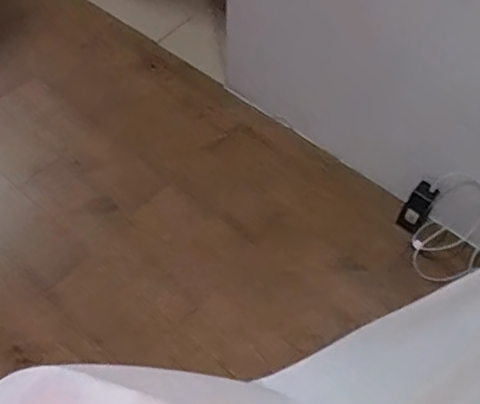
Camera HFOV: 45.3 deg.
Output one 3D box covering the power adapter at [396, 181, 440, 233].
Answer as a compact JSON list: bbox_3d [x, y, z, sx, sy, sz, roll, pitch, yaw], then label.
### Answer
[{"bbox_3d":[0.455,0.014,1.470,0.065,0.142,0.027,38,40,20],"label":"power adapter"}]

